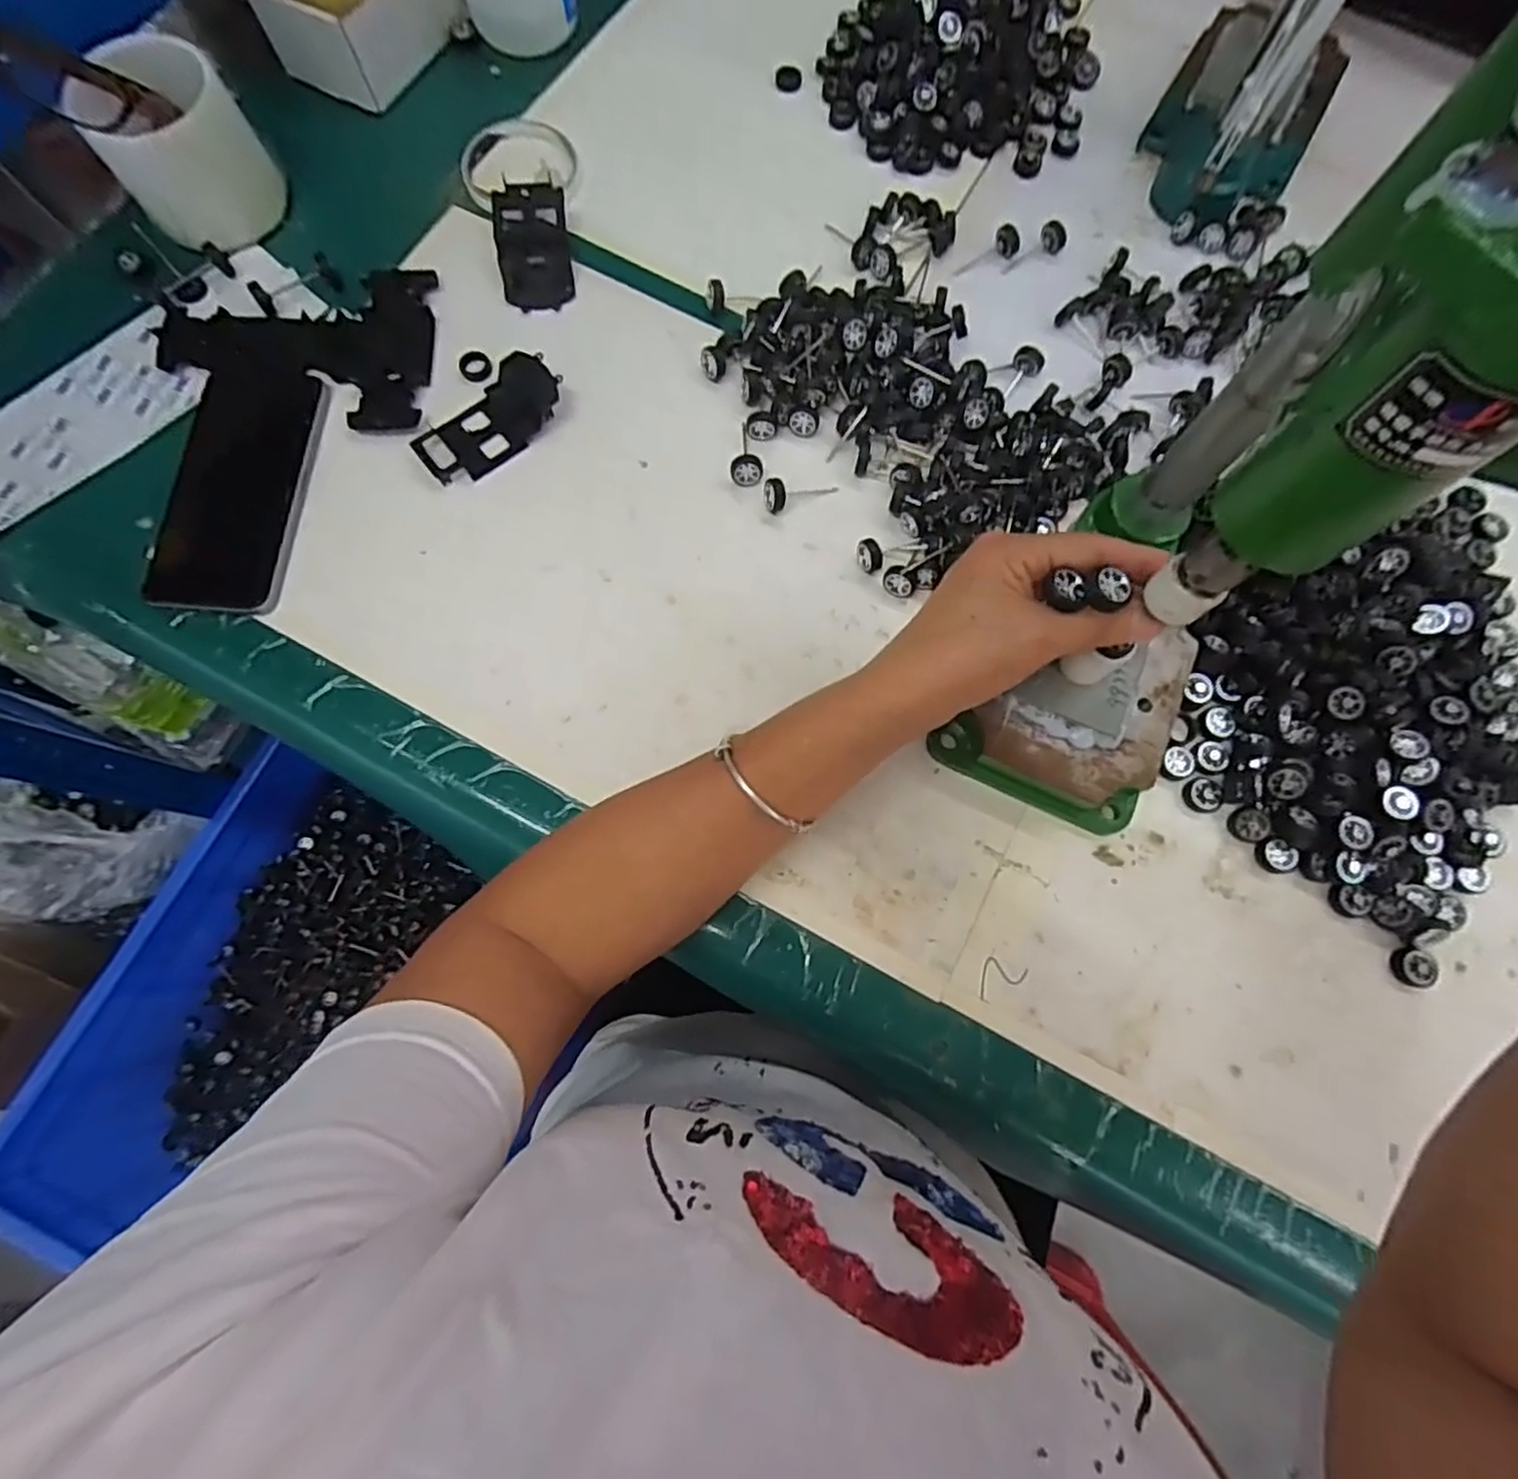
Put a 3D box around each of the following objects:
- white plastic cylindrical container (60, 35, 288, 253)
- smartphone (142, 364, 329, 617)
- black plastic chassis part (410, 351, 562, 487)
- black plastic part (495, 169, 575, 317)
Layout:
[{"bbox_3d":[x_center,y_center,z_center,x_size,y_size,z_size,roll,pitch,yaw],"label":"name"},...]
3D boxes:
[{"bbox_3d":[-0.375,-0.385,0.450,0.089,0.075,0.096,-40,80,-11],"label":"white plastic cylindrical container"},{"bbox_3d":[-0.316,-0.156,0.423,0.078,0.009,0.163,5,75,-1],"label":"smartphone"},{"bbox_3d":[-0.170,-0.202,0.436,0.095,0.020,0.047,-41,81,-11],"label":"black plastic chassis part"},{"bbox_3d":[-0.153,-0.338,0.472,0.047,0.015,0.093,-9,76,-4],"label":"black plastic part"}]

